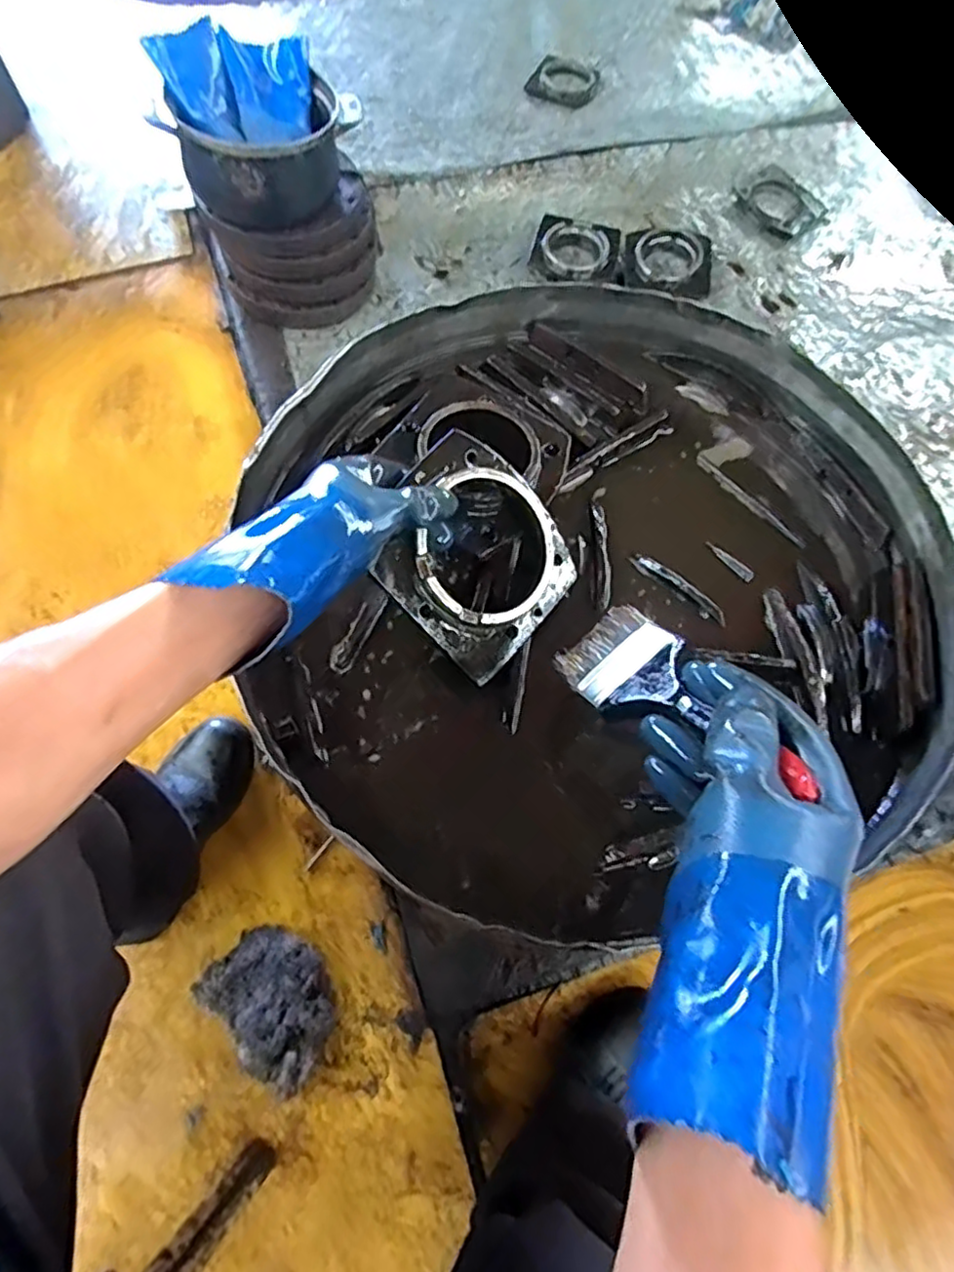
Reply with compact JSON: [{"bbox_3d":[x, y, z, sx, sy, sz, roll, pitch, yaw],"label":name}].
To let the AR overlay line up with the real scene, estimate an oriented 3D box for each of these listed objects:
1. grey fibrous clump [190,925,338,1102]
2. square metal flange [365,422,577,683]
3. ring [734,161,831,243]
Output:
[{"bbox_3d":[-0.233,0.413,0.755,0.169,0.064,0.122,34,72,13],"label":"grey fibrous clump"},{"bbox_3d":[0.002,-0.063,0.513,0.158,0.030,0.144,46,66,-19],"label":"square metal flange"},{"bbox_3d":[0.587,-0.831,1.263,0.142,0.014,0.163,-33,71,-15],"label":"ring"}]

